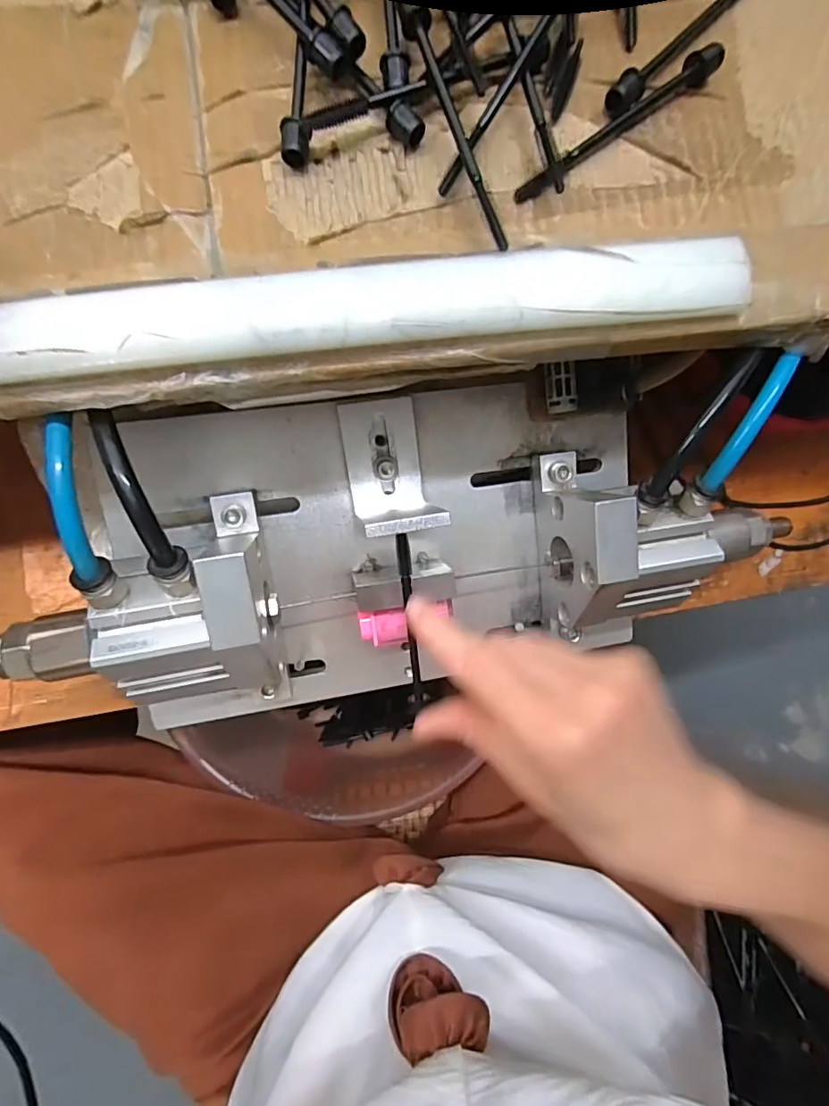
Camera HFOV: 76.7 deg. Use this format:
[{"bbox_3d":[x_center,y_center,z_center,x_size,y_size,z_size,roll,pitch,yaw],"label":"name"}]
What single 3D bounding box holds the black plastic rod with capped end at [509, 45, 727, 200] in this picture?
[{"bbox_3d":[0.081,-0.165,0.199,0.104,0.009,0.009,-39,86,-11],"label":"black plastic rod with capped end"}]

